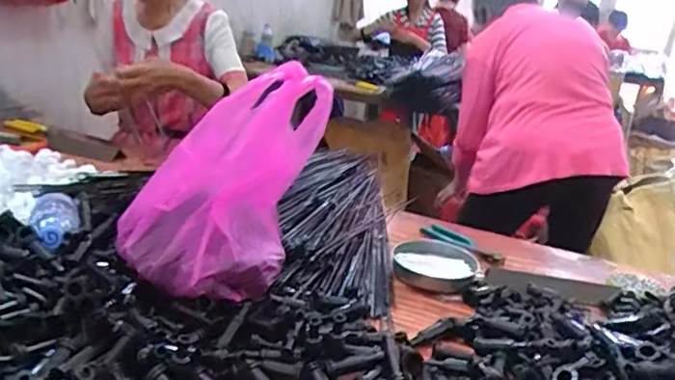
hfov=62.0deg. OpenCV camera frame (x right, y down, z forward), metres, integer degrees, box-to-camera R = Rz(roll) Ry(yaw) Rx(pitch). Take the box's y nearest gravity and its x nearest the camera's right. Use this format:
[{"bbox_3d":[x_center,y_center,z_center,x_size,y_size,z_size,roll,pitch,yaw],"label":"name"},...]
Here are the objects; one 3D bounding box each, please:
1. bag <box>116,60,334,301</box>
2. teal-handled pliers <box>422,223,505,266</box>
[{"bbox_3d":[-0.144,-0.006,0.663,0.216,0.268,0.139,-1,21,-20],"label":"bag"},{"bbox_3d":[0.227,0.097,1.017,0.055,0.013,0.177,-10,25,-37],"label":"teal-handled pliers"}]

